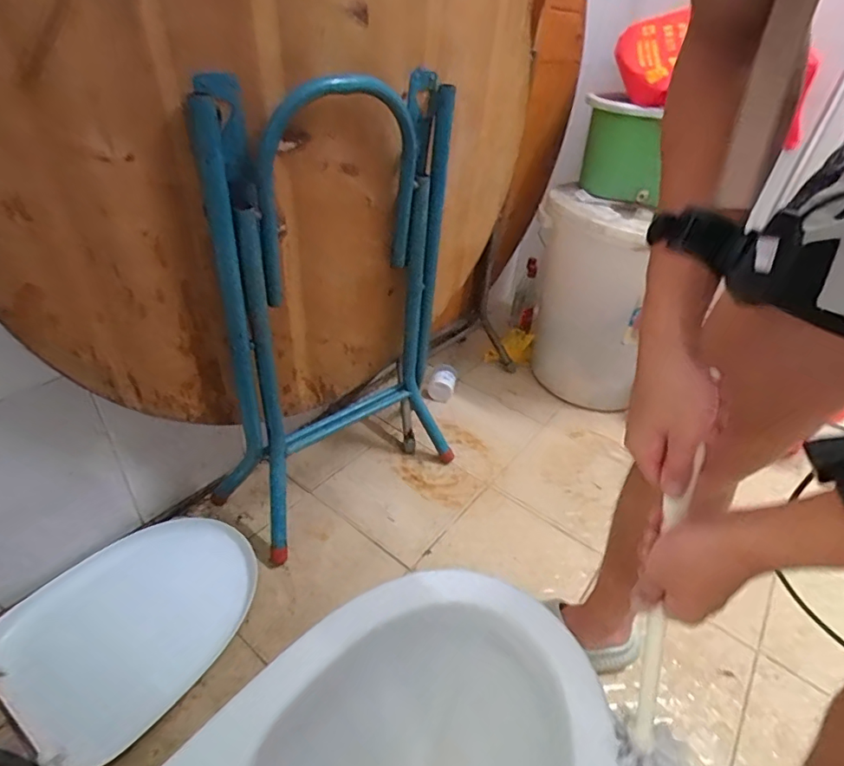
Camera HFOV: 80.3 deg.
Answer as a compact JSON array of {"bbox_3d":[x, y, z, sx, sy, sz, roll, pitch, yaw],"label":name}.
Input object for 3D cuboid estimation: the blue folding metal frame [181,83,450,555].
[{"bbox_3d":[-0.162,-0.089,0.996,0.569,0.877,0.171,-25,46,-35],"label":"blue folding metal frame"}]

